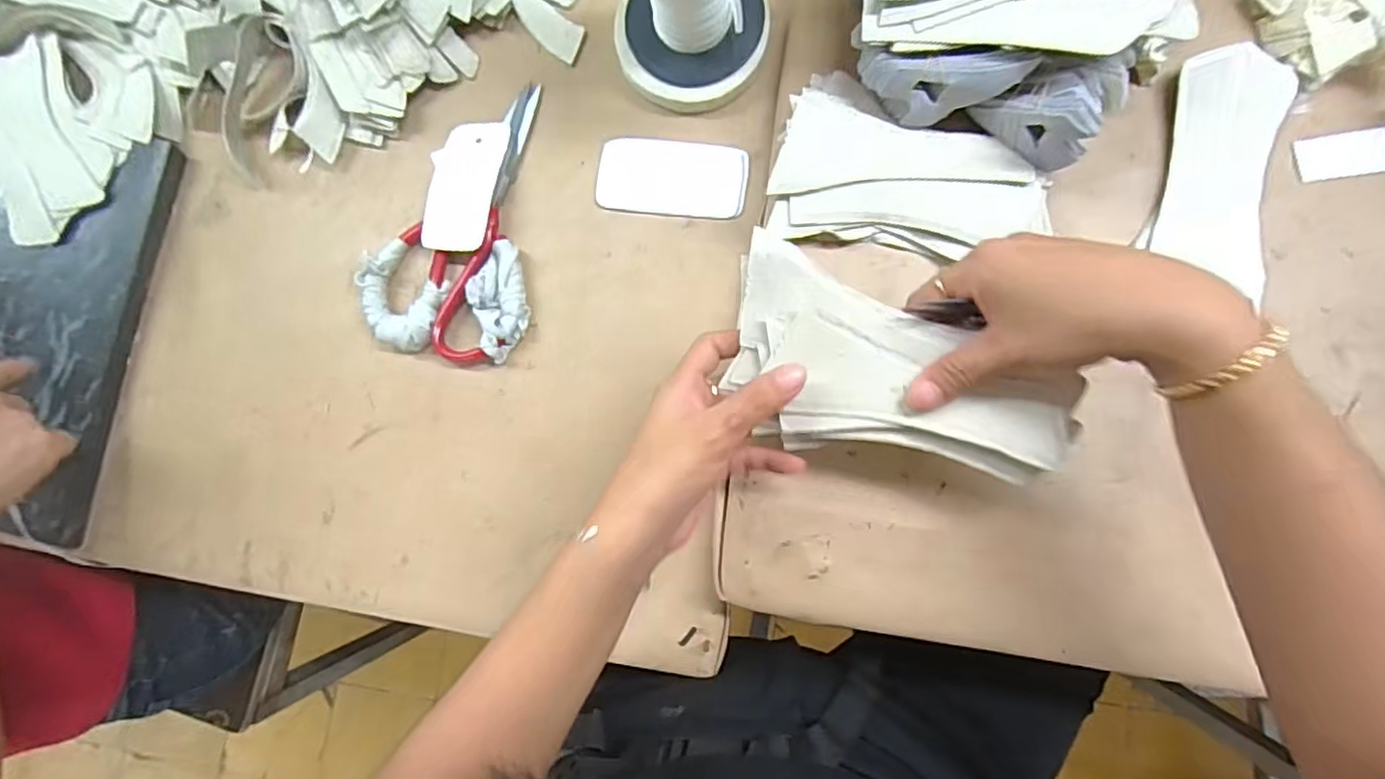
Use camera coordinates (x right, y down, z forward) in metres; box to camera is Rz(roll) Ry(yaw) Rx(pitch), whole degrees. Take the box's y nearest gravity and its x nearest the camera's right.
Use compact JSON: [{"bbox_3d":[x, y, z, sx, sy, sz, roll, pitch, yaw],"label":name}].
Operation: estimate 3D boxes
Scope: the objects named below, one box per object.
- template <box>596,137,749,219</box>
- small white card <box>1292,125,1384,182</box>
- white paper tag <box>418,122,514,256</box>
[{"bbox_3d":[-0.015,-0.155,0.462,0.107,0.005,0.055,6,85,6],"label":"template"},{"bbox_3d":[0.405,-0.146,0.391,0.059,0.004,0.028,-9,83,5],"label":"small white card"},{"bbox_3d":[-0.170,-0.151,0.471,0.055,0.008,0.100,6,80,7],"label":"white paper tag"}]

